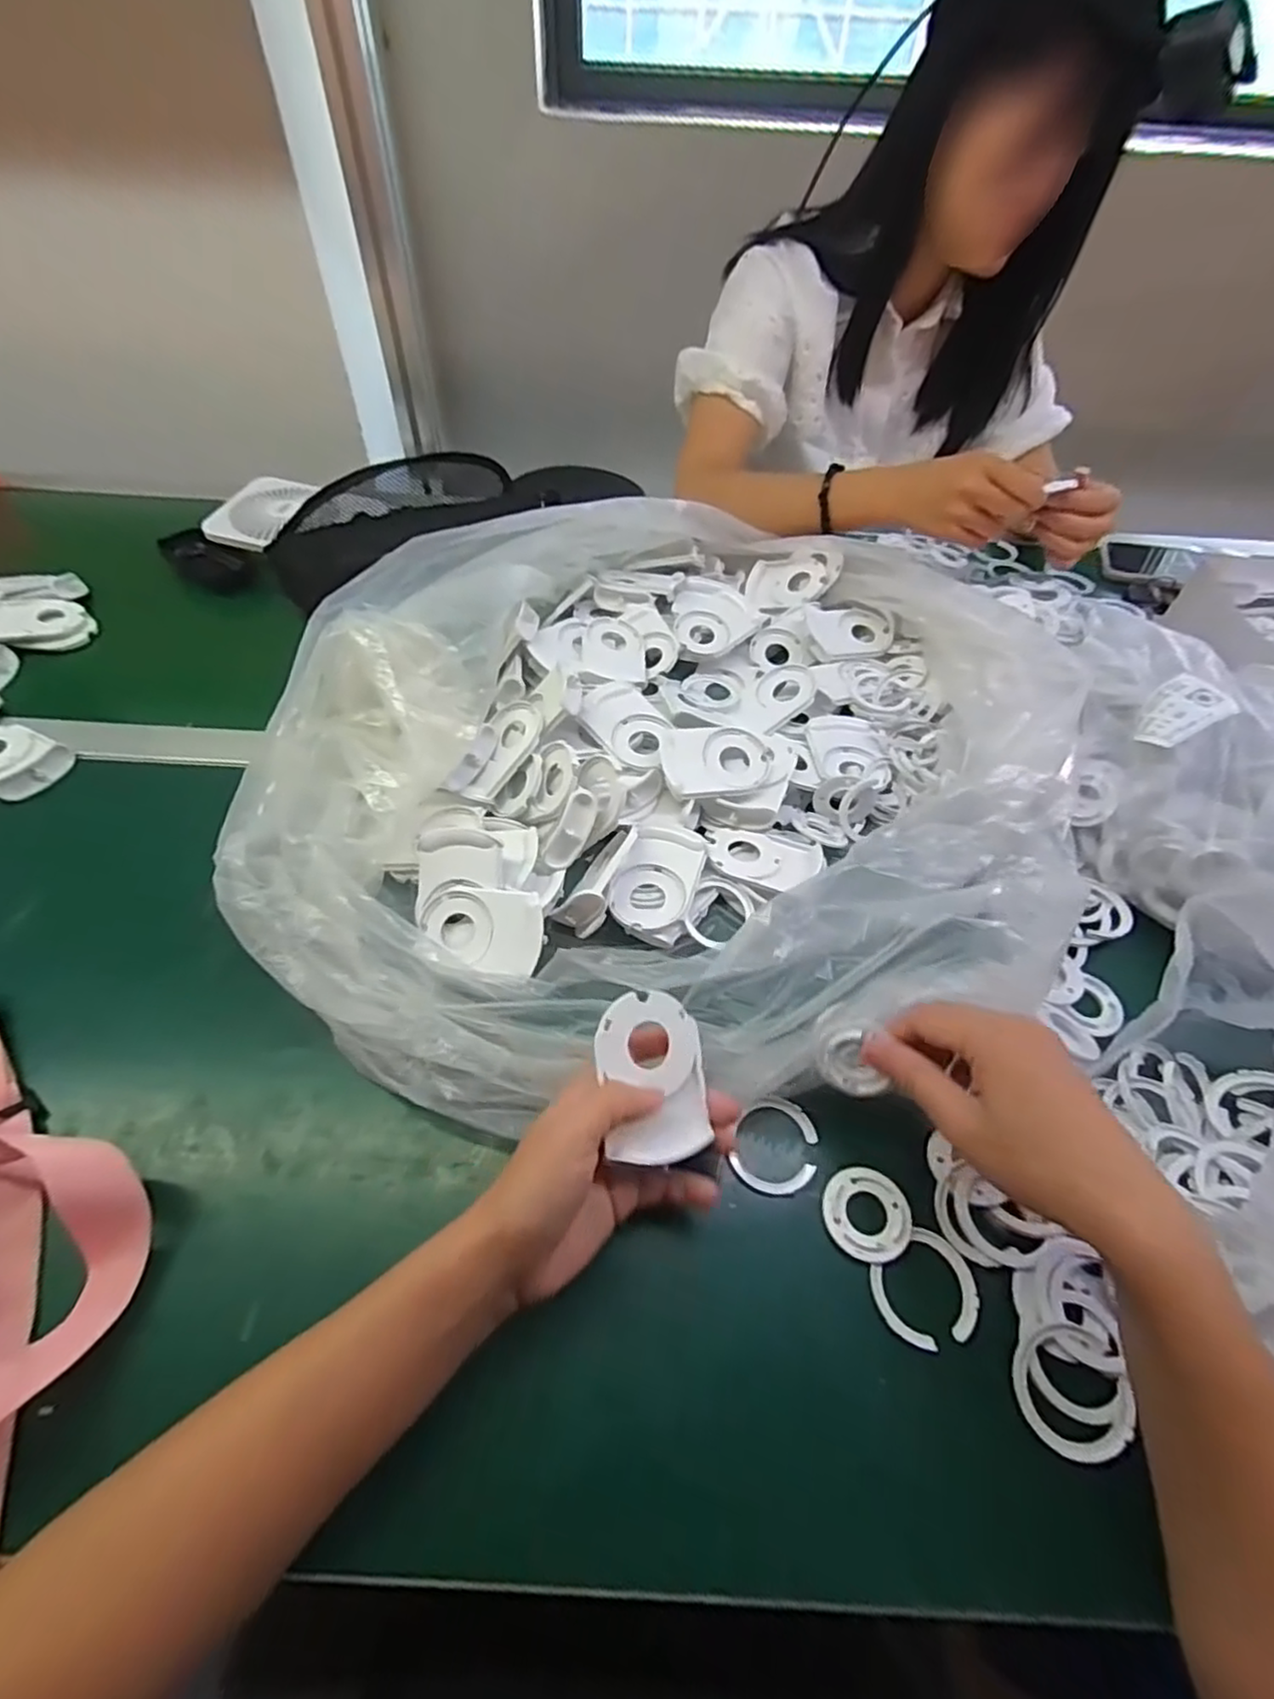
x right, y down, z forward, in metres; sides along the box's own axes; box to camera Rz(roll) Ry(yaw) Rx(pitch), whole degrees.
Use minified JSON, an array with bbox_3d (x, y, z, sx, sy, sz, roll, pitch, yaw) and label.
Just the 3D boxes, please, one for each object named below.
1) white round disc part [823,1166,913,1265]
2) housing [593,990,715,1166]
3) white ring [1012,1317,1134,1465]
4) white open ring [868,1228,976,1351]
[{"bbox_3d":[0.122,0.192,0.353,0.043,0.005,0.045,1,52,-1],"label":"white round disc part"},{"bbox_3d":[0.007,0.114,0.343,0.056,0.018,0.077,-5,71,-26],"label":"housing"},{"bbox_3d":[0.200,0.247,0.305,0.049,0.011,0.050,1,52,-1],"label":"white ring"},{"bbox_3d":[0.145,0.221,0.332,0.051,0.005,0.046,-27,58,-22],"label":"white open ring"}]

